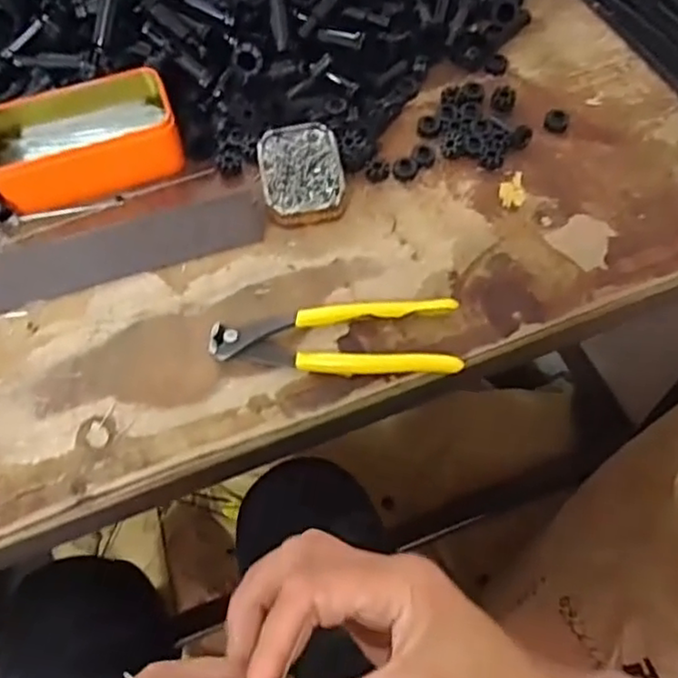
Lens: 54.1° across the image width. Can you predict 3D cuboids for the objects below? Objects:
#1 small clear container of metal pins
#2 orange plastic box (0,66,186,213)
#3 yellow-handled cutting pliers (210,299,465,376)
[{"bbox_3d":[-0.029,-0.128,0.517,0.061,0.019,0.088,-10,62,-2],"label":"small clear container of metal pins"},{"bbox_3d":[-0.204,-0.161,0.532,0.143,0.040,0.087,-20,63,-8],"label":"orange plastic box"},{"bbox_3d":[-0.003,-0.001,0.453,0.165,0.012,0.052,0,62,3],"label":"yellow-handled cutting pliers"}]

